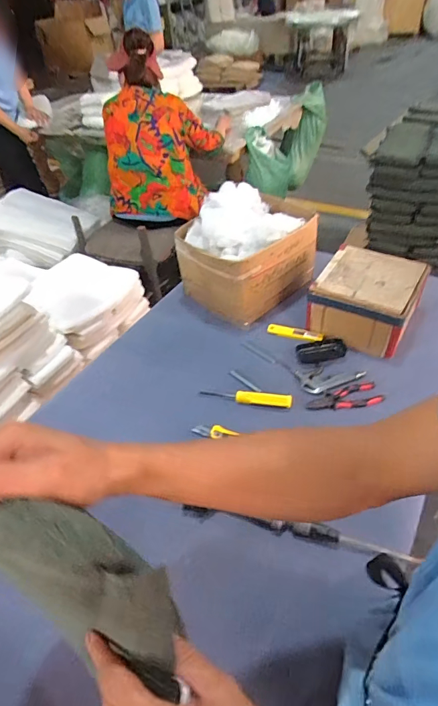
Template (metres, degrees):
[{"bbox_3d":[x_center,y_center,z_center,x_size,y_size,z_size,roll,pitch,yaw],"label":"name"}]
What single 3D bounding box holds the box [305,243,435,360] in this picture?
[{"bbox_3d":[0.349,-0.126,0.955,0.213,0.136,0.212,20,50,27],"label":"box"}]

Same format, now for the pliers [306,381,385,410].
[{"bbox_3d":[0.255,0.096,0.821,0.147,0.012,0.053,-14,43,-7],"label":"pliers"}]

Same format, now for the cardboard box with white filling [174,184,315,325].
[{"bbox_3d":[0.077,-0.256,1.058,0.297,0.262,0.233,-32,48,-24],"label":"cardboard box with white filling"}]

